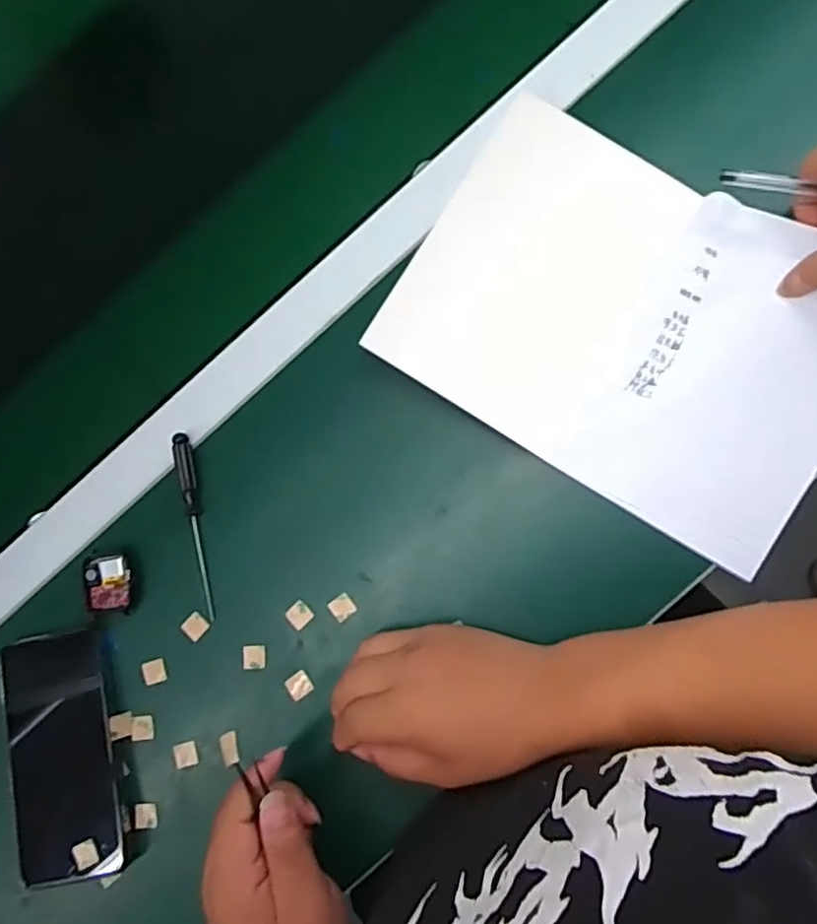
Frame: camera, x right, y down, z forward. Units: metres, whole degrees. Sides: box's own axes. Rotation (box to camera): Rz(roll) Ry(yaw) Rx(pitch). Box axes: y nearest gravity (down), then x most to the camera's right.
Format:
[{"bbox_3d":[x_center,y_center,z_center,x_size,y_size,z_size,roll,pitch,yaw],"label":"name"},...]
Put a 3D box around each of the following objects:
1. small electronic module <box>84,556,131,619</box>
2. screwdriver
[{"bbox_3d":[-0.216,0.088,0.455,0.033,0.007,0.041,-7,82,6],"label":"small electronic module"},{"bbox_3d":[-0.151,0.044,0.451,0.012,0.010,0.132,-13,82,5],"label":"screwdriver"}]

